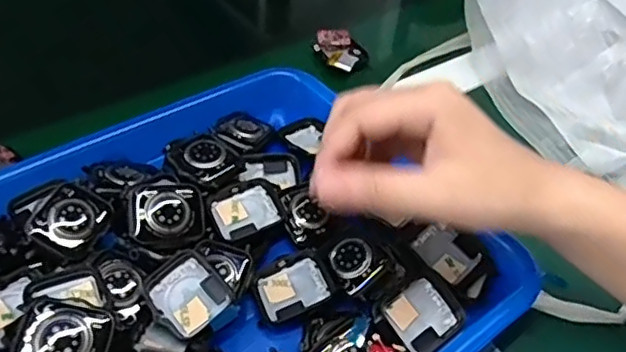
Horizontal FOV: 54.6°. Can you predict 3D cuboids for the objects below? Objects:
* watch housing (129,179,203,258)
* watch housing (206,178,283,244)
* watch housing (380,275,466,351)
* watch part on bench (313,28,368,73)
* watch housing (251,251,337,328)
[{"bbox_3d":[-0.082,0.022,0.342,0.041,0.012,0.041,4,65,-19],"label":"watch housing"},{"bbox_3d":[-0.041,0.021,0.361,0.043,0.009,0.034,-23,53,-26],"label":"watch housing"},{"bbox_3d":[0.058,0.075,0.326,0.040,0.011,0.035,-28,55,-29],"label":"watch housing"},{"bbox_3d":[0.025,-0.107,0.521,0.038,0.012,0.053,-18,51,-23],"label":"watch part on bench"},{"bbox_3d":[-0.011,0.061,0.337,0.042,0.007,0.034,-25,54,-6],"label":"watch housing"}]

